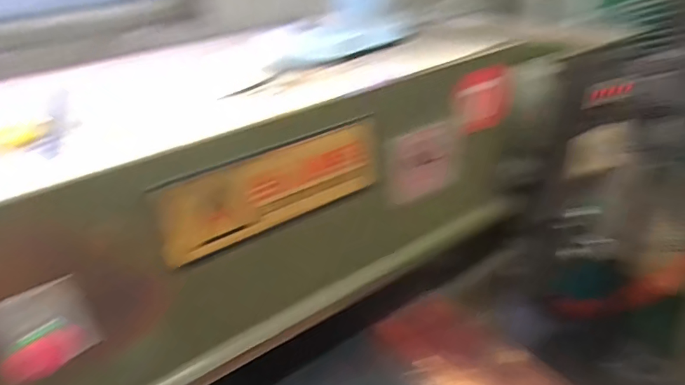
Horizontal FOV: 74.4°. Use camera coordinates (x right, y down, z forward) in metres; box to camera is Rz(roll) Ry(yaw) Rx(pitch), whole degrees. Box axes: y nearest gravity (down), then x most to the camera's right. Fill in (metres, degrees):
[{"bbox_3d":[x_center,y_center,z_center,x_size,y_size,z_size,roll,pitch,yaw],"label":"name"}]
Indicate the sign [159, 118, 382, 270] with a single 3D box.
[{"bbox_3d":[-0.075,-0.003,0.556,0.288,0.107,0.012,-24,39,-26],"label":"sign"}]

